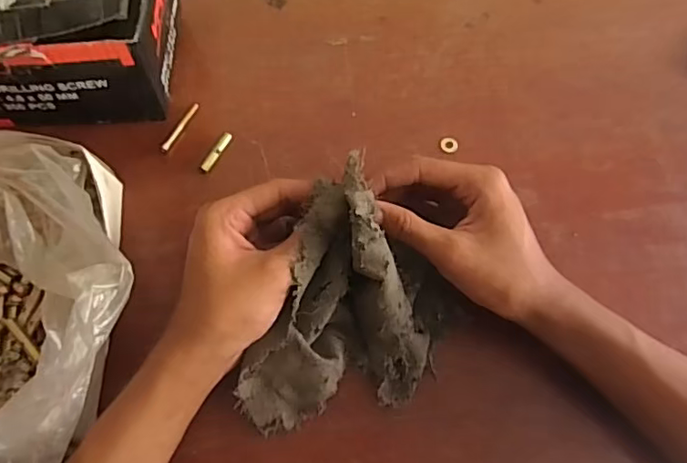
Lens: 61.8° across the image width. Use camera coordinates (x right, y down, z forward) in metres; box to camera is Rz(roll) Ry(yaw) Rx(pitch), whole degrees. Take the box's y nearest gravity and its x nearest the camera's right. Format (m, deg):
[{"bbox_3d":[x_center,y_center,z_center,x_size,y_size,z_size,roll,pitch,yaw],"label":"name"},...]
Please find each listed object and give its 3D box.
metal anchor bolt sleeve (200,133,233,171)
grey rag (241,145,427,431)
[{"bbox_3d":[-0.100,-0.062,0.451,0.008,0.004,0.038,28,70,10],"label":"metal anchor bolt sleeve"},{"bbox_3d":[0.006,0.054,0.357,0.104,0.085,0.154,22,69,8],"label":"grey rag"}]

